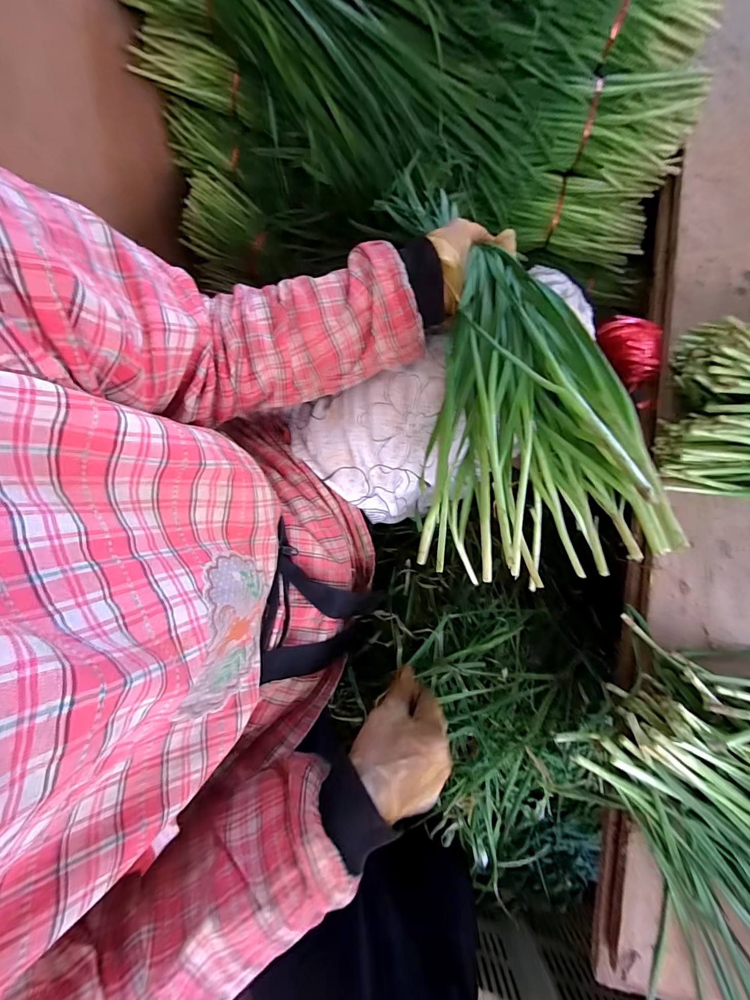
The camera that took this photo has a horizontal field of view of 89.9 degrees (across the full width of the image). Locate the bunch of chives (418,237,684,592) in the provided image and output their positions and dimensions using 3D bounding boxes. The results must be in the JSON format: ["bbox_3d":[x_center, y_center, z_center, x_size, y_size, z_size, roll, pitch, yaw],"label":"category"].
[{"bbox_3d":[0.134,-0.068,0.293,0.157,0.104,0.259,10,80,3],"label":"bunch of chives"}]

